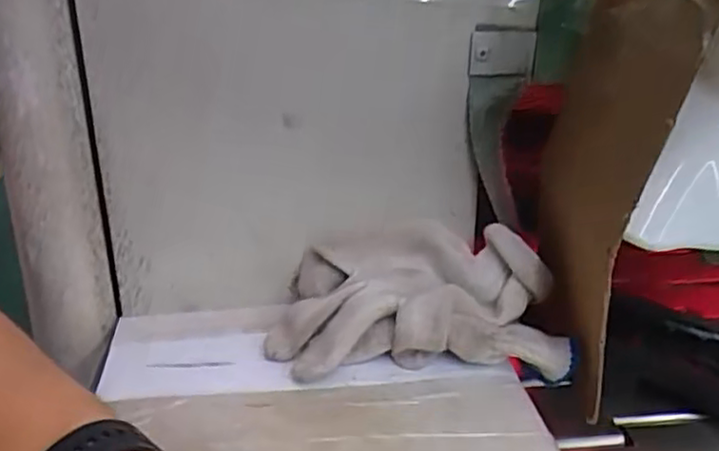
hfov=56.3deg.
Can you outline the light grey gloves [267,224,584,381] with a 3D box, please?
[{"bbox_3d":[0.033,0.046,0.420,0.171,0.061,0.088,-1,23,-1],"label":"light grey gloves"}]

